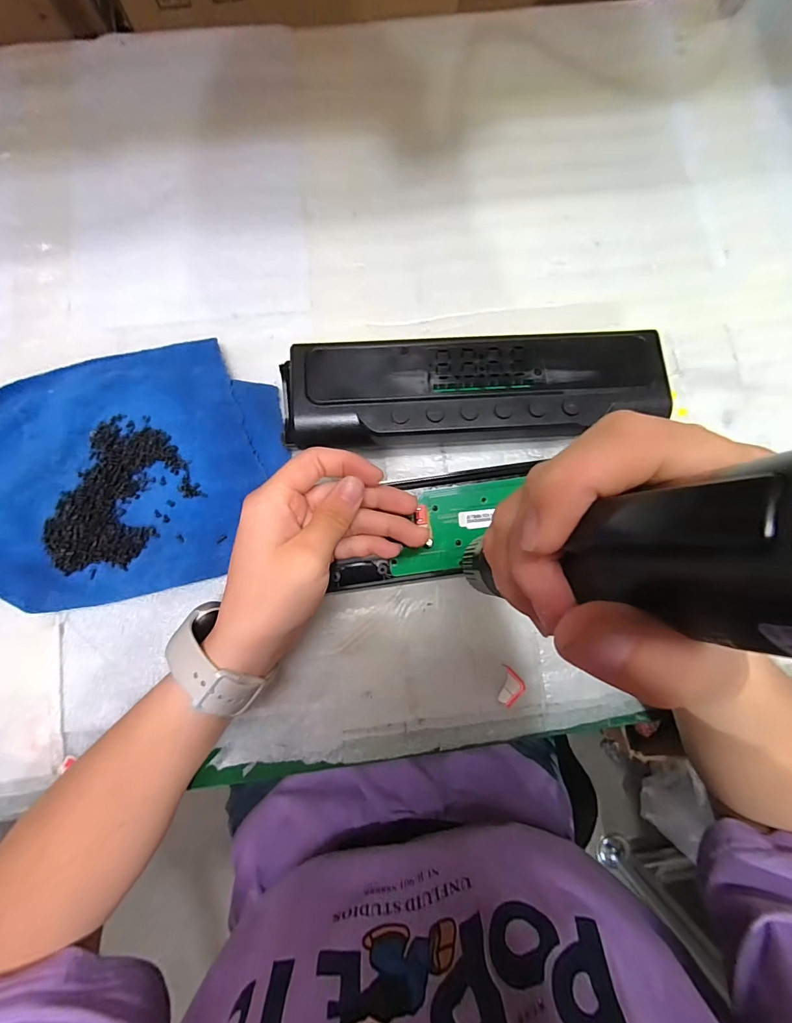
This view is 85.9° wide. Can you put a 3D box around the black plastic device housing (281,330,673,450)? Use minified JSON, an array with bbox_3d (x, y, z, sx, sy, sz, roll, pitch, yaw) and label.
[{"bbox_3d":[0.052,-0.077,0.289,0.242,0.040,0.067,-3,81,-2],"label":"black plastic device housing"}]

